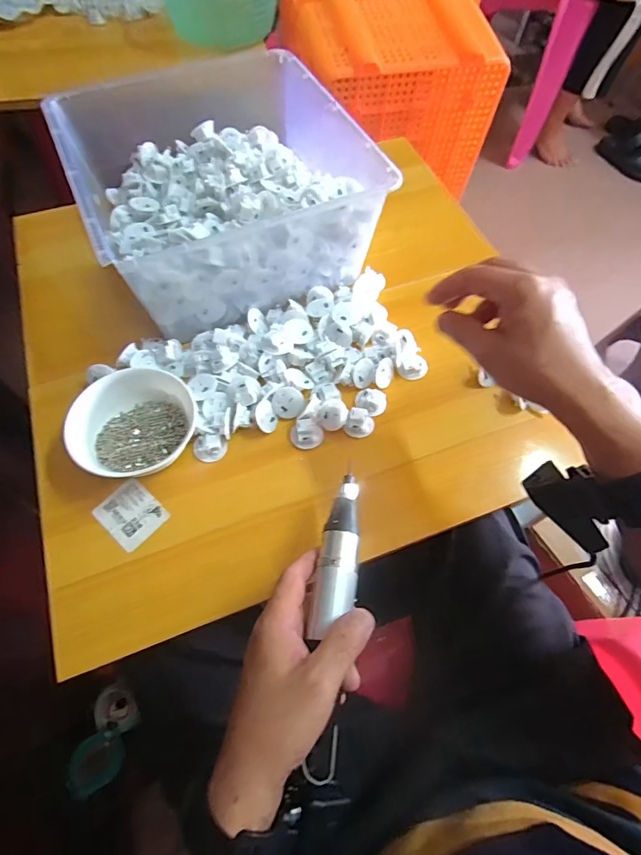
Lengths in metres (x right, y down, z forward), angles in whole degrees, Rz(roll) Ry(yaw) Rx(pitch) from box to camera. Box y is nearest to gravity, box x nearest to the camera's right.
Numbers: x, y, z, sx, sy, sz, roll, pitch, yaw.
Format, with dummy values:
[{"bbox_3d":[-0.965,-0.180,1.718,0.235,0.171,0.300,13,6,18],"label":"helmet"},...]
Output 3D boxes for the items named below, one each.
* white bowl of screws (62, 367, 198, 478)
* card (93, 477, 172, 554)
[{"bbox_3d":[-0.188,0.002,0.458,0.116,0.069,0.113,1,62,-2],"label":"white bowl of screws"},{"bbox_3d":[-0.186,0.084,0.440,0.060,0.008,0.051,40,66,15],"label":"card"}]

